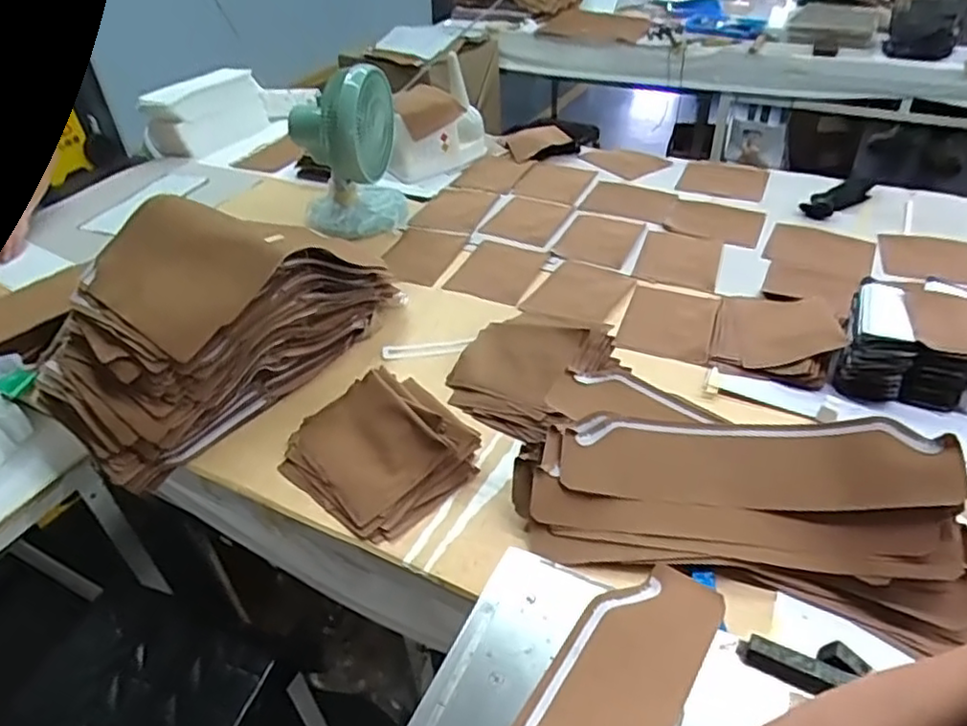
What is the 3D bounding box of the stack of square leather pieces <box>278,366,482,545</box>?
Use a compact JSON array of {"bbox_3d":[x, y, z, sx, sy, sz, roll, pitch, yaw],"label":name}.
[{"bbox_3d":[-0.135,0.098,0.836,0.204,0.060,0.231,-30,46,-29],"label":"stack of square leather pieces"}]

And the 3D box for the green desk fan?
[{"bbox_3d":[-0.268,-0.409,1.316,0.210,0.285,0.177,-11,40,-9],"label":"green desk fan"}]

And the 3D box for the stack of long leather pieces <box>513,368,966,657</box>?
[{"bbox_3d":[0.295,0.139,0.727,0.511,0.127,0.220,9,41,15],"label":"stack of long leather pieces"}]

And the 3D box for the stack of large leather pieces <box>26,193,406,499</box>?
[{"bbox_3d":[-0.422,-0.106,1.012,0.360,0.189,0.505,22,45,28],"label":"stack of large leather pieces"}]

